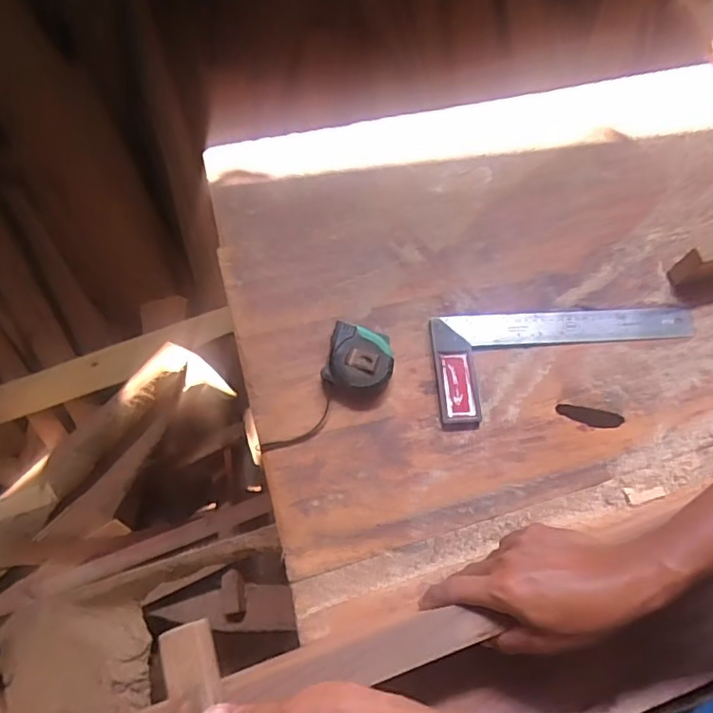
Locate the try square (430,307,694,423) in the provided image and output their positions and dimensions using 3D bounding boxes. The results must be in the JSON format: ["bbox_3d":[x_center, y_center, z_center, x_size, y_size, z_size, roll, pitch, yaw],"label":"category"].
[{"bbox_3d":[0.237,-0.001,0.608,0.305,0.008,0.116,-6,72,-4],"label":"try square"}]

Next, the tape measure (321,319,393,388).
[{"bbox_3d":[0.004,0.004,0.584,0.069,0.037,0.066,13,72,3],"label":"tape measure"}]

